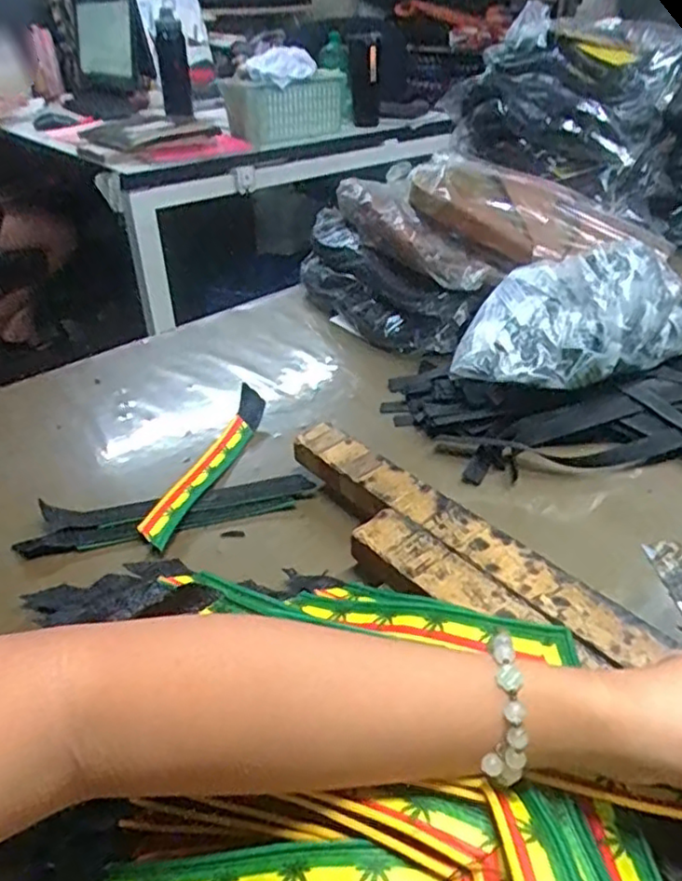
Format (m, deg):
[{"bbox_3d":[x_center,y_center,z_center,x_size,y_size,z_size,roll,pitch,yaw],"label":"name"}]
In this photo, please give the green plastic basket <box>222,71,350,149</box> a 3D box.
[{"bbox_3d":[-0.134,-0.815,1.634,0.174,0.149,0.334,24,41,31],"label":"green plastic basket"}]

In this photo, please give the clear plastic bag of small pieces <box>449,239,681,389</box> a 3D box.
[{"bbox_3d":[0.216,-0.119,0.598,0.259,0.089,0.120,-17,38,-20],"label":"clear plastic bag of small pieces"}]

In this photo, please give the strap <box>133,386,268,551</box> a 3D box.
[{"bbox_3d":[-0.112,0.016,0.564,0.023,0.023,0.195,10,36,15],"label":"strap"}]

